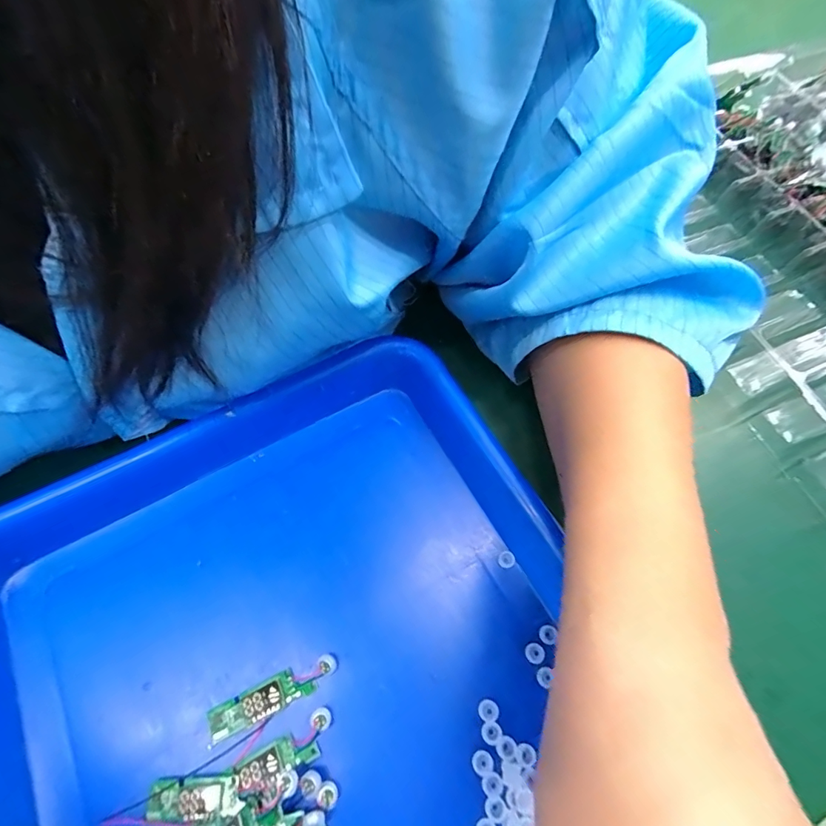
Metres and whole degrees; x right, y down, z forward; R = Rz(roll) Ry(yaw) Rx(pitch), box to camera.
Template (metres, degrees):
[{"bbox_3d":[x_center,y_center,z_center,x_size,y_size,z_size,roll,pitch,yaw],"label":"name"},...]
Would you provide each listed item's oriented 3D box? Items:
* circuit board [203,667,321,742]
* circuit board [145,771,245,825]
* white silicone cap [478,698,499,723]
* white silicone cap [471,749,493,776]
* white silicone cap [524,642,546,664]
[{"bbox_3d":[-0.062,0.118,0.182,0.041,0.006,0.013,-24,69,-12],"label":"circuit board"},{"bbox_3d":[-0.083,0.146,0.167,0.034,0.008,0.014,-6,66,-5],"label":"circuit board"},{"bbox_3d":[0.031,0.123,0.183,0.008,0.004,0.008,1,66,-2],"label":"white silicone cap"},{"bbox_3d":[0.028,0.138,0.174,0.008,0.004,0.008,1,66,-2],"label":"white silicone cap"},{"bbox_3d":[0.054,0.105,0.194,0.008,0.004,0.008,1,66,-2],"label":"white silicone cap"}]

